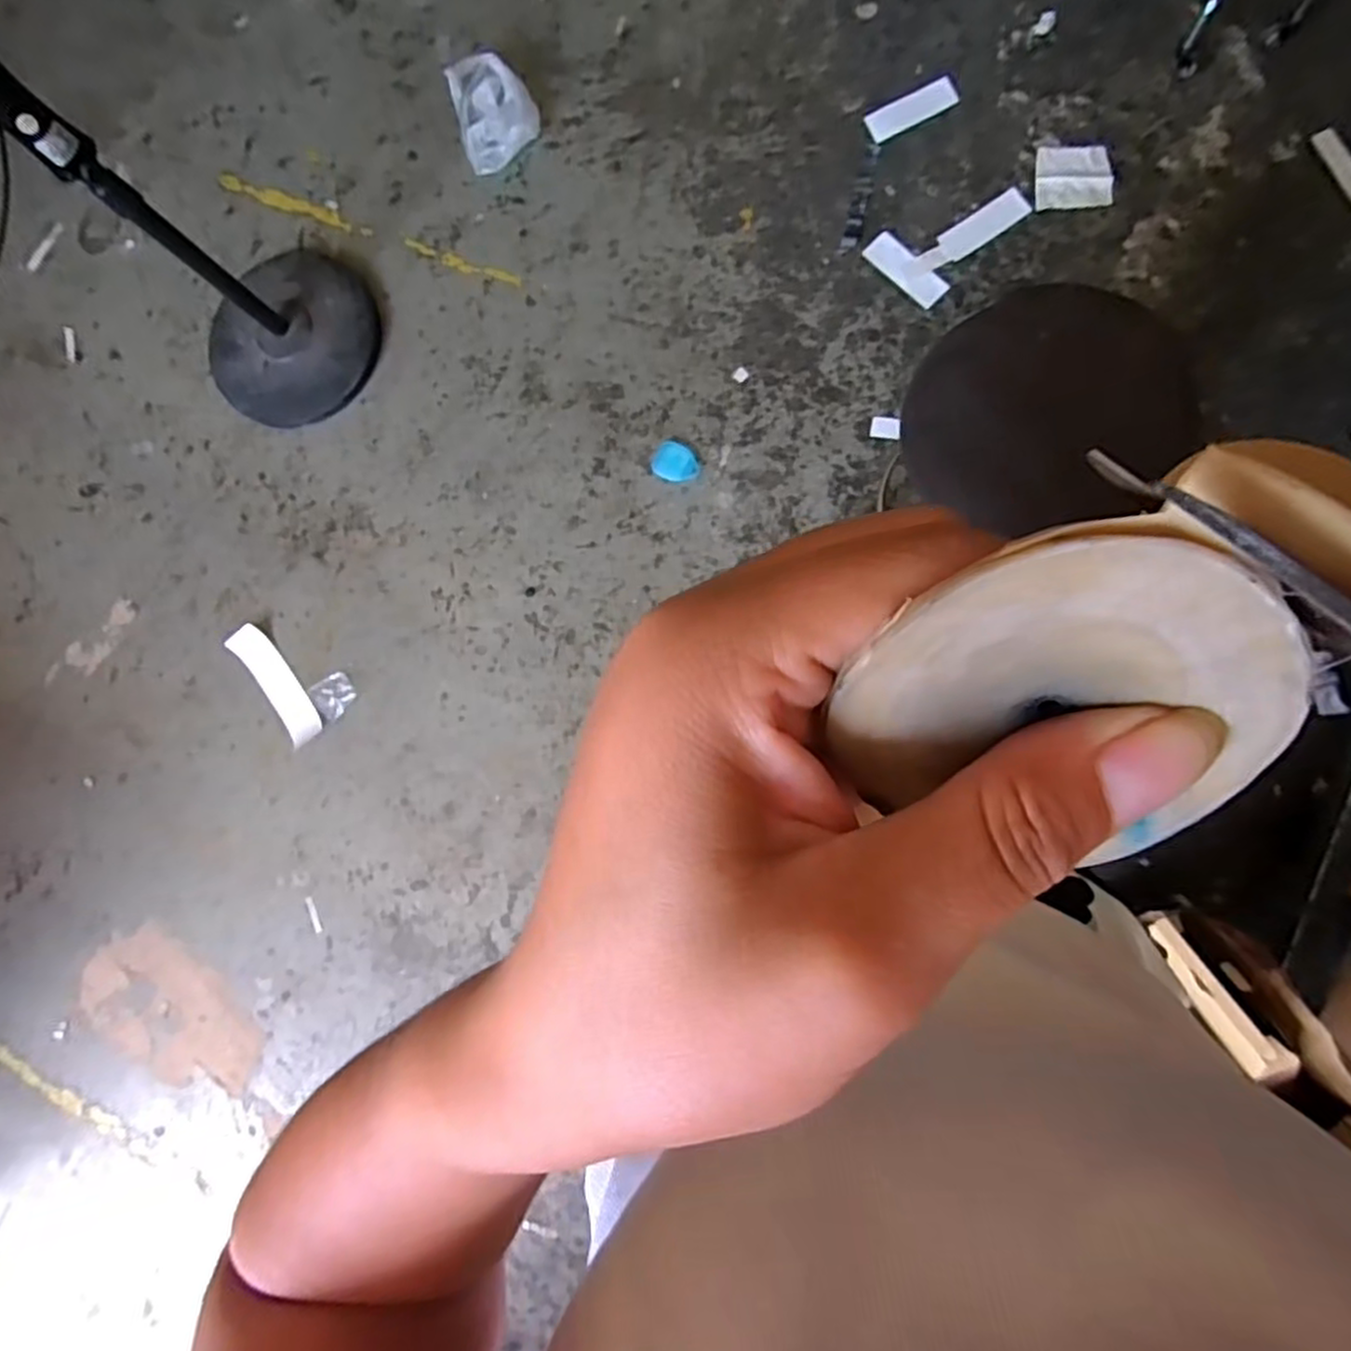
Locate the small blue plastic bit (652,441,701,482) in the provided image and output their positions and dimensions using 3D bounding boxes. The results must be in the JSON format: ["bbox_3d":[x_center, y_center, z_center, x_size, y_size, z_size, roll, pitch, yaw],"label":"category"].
[{"bbox_3d":[0.003,-0.395,1.349,0.089,0.005,0.070,26,89,6],"label":"small blue plastic bit"}]

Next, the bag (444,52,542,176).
[{"bbox_3d":[-0.360,-1.131,1.450,0.159,0.040,0.218,-15,86,4],"label":"bag"}]

